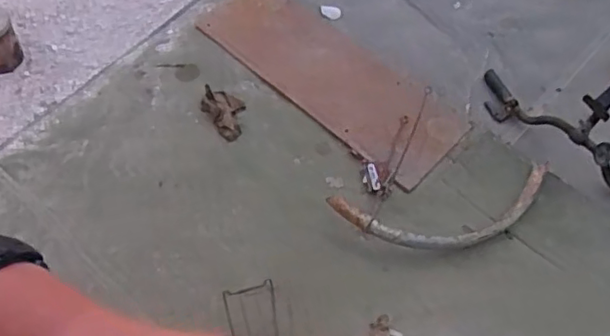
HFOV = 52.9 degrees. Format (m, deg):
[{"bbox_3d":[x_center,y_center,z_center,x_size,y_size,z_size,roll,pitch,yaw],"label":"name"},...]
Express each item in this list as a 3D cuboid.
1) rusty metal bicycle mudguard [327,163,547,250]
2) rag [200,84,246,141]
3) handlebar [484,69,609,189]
[{"bbox_3d":[0.323,0.094,1.357,0.499,0.081,0.165,-10,62,-3],"label":"rusty metal bicycle mudguard"},{"bbox_3d":[-0.204,-0.146,1.540,0.085,0.022,0.166,-33,67,-19],"label":"rag"},{"bbox_3d":[0.626,-0.068,1.419,0.538,0.105,0.094,41,71,20],"label":"handlebar"}]

